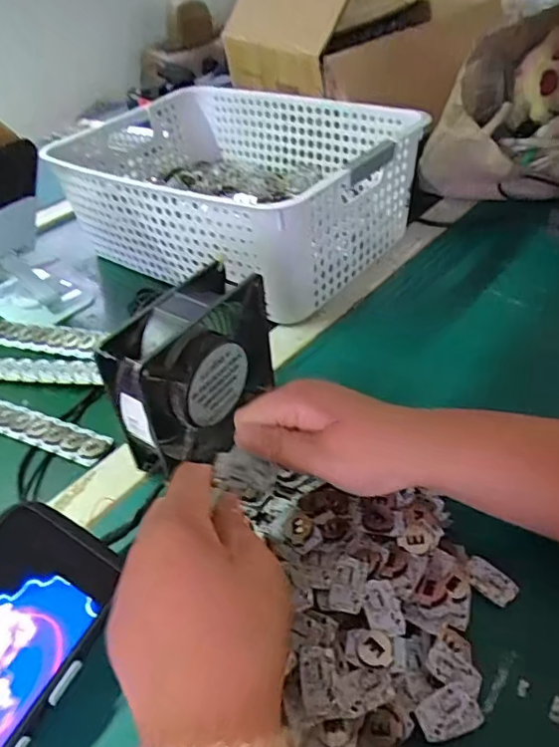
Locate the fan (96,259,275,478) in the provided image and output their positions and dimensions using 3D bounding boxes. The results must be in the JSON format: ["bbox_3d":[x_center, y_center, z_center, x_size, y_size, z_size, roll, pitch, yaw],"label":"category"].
[{"bbox_3d":[-0.057,0.003,0.394,0.046,0.120,0.125,23,49,30],"label":"fan"}]

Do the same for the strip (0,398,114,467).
[{"bbox_3d":[-0.251,0.032,0.478,0.253,0.004,0.030,13,45,22],"label":"strip"}]

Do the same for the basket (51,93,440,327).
[{"bbox_3d":[-0.054,-0.211,0.632,0.365,0.124,0.267,23,49,30],"label":"basket"}]

